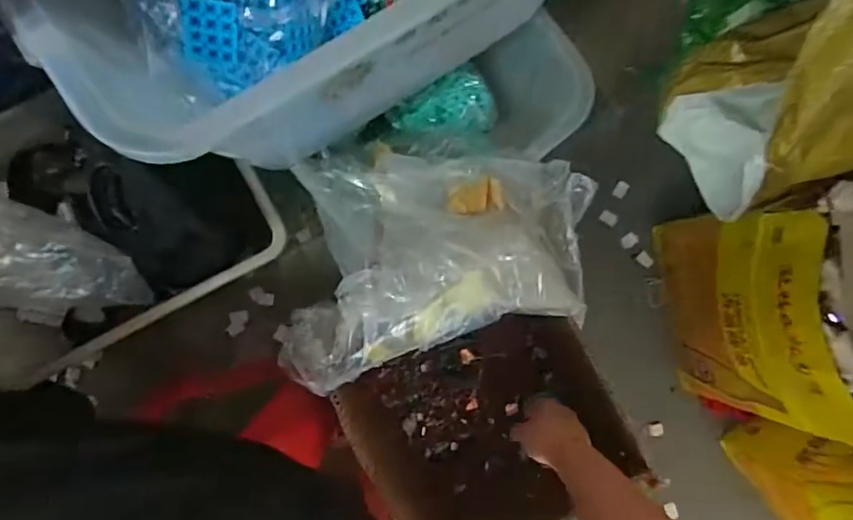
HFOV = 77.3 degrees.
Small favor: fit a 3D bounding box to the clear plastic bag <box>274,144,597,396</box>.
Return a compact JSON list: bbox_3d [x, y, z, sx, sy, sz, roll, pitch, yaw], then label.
[{"bbox_3d":[0.017,0.009,0.618,0.349,0.095,0.286,5,91,-3],"label":"clear plastic bag"}]

